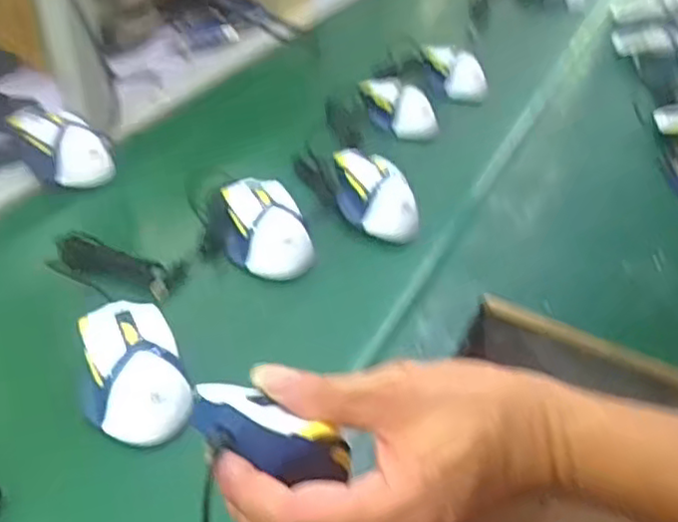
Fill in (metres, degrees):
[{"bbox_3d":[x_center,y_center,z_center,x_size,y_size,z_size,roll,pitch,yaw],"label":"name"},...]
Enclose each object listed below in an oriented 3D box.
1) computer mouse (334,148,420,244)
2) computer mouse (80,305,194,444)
[{"bbox_3d":[0.032,-0.071,0.696,0.066,0.045,0.111,-12,42,-19],"label":"computer mouse"},{"bbox_3d":[-0.155,0.080,0.501,0.073,0.049,0.122,-11,42,-19],"label":"computer mouse"}]

